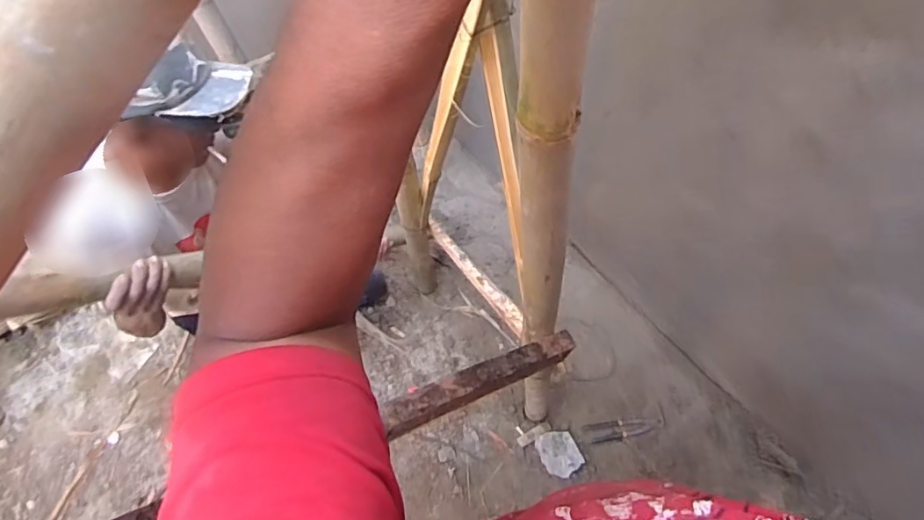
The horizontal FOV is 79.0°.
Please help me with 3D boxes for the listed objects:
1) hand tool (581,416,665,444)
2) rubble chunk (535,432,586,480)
[{"bbox_3d":[0.454,0.474,1.571,0.226,0.016,0.056,-9,60,-5],"label":"hand tool"},{"bbox_3d":[0.269,0.526,1.534,0.103,0.020,0.123,-31,64,-17],"label":"rubble chunk"}]

